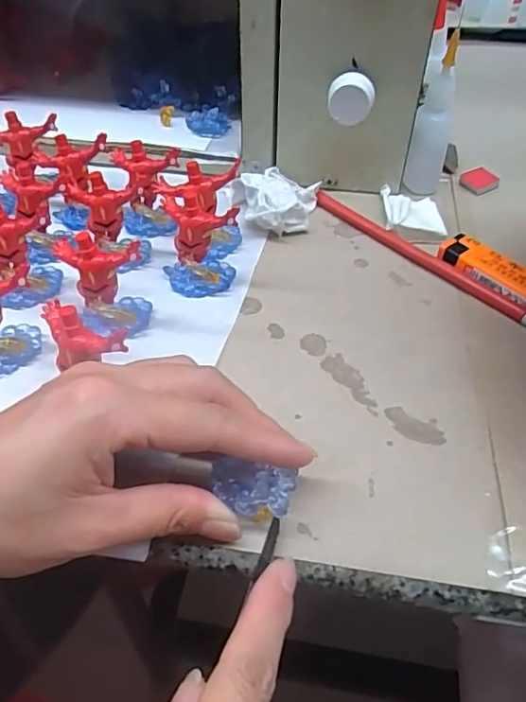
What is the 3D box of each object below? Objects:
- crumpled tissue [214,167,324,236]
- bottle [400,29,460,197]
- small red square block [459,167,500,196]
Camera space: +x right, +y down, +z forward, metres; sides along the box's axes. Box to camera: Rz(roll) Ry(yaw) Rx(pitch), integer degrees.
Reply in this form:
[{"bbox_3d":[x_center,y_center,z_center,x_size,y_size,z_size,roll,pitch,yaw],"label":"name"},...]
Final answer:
[{"bbox_3d":[0.003,-0.097,0.333,0.060,0.021,0.054,19,49,17],"label":"crumpled tissue"},{"bbox_3d":[0.106,-0.142,0.328,0.023,0.082,0.021,13,48,12],"label":"bottle"},{"bbox_3d":[0.145,-0.115,0.360,0.021,0.006,0.019,-25,51,-22],"label":"small red square block"}]

